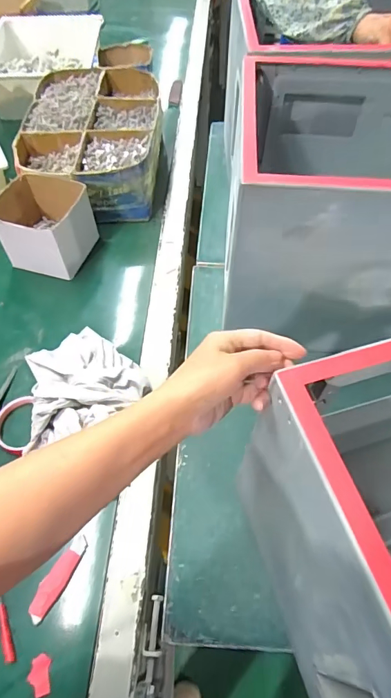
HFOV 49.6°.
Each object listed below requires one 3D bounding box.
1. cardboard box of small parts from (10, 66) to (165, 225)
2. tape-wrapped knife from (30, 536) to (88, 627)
[{"bbox_3d":[-0.220,-0.485,0.955,0.282,0.118,0.487,0,57,0],"label":"cardboard box of small parts"},{"bbox_3d":[-0.167,0.279,0.517,0.025,0.008,0.099,28,60,16],"label":"tape-wrapped knife"}]

